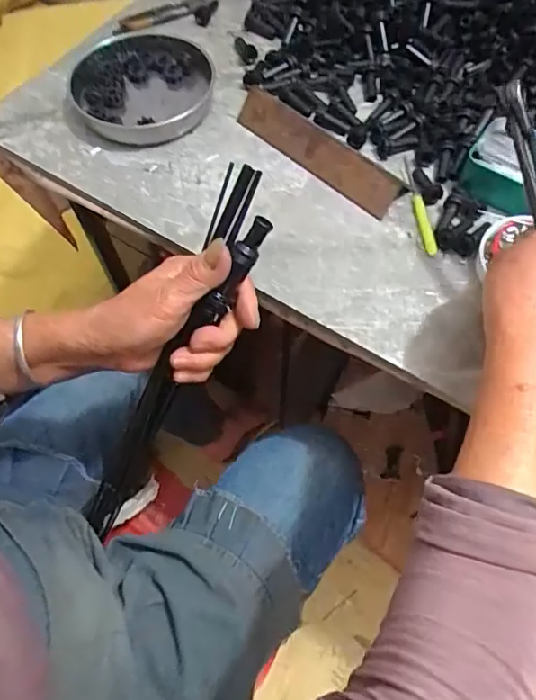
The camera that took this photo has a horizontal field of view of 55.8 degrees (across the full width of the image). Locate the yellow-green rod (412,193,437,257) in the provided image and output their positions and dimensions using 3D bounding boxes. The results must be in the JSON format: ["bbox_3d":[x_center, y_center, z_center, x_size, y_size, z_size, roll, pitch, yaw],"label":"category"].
[{"bbox_3d":[0.137,-0.110,0.442,0.010,0.006,0.065,-4,64,-1],"label":"yellow-green rod"}]

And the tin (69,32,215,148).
[{"bbox_3d":[-0.126,-0.273,0.520,0.134,0.024,0.149,26,67,13],"label":"tin"}]

